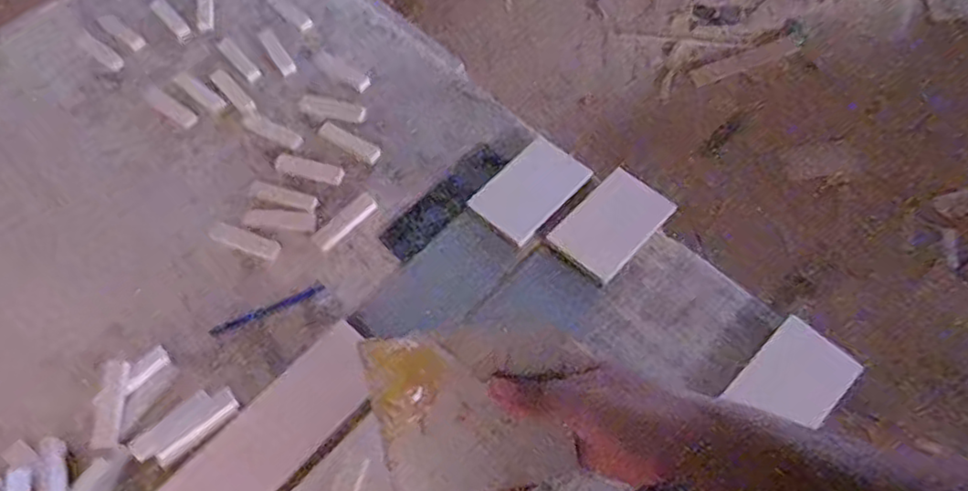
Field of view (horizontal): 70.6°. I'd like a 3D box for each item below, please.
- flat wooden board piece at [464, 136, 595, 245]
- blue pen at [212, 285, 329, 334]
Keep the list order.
[{"bbox_3d":[0.058,-0.072,0.832,0.086,0.010,0.141,38,68,20],"label":"flat wooden board piece"},{"bbox_3d":[-0.251,0.074,0.792,0.135,0.013,0.012,-19,62,-9],"label":"blue pen"}]

